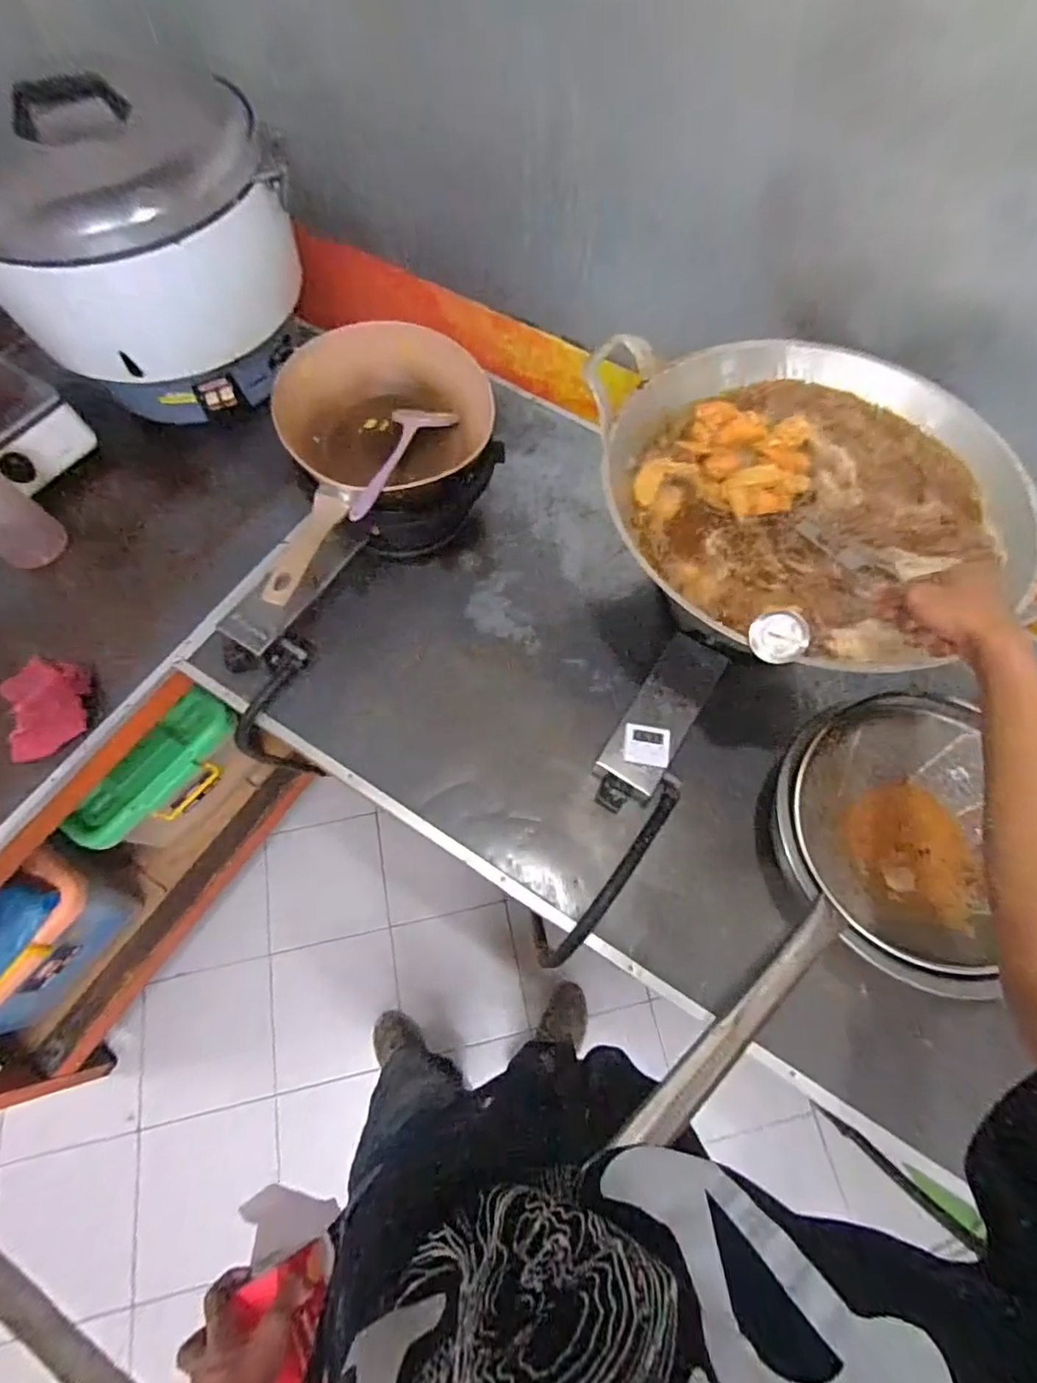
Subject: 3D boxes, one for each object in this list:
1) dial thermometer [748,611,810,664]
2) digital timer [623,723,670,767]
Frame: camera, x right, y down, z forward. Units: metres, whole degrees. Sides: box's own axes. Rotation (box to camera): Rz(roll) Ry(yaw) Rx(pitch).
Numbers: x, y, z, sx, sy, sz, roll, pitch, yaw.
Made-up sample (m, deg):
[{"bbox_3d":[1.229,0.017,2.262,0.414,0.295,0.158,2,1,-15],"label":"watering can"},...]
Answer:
[{"bbox_3d":[0.256,-0.055,0.564,0.054,0.017,0.053,-12,65,27],"label":"dial thermometer"},{"bbox_3d":[0.169,0.071,0.751,0.059,0.008,0.054,9,65,2],"label":"digital timer"}]

